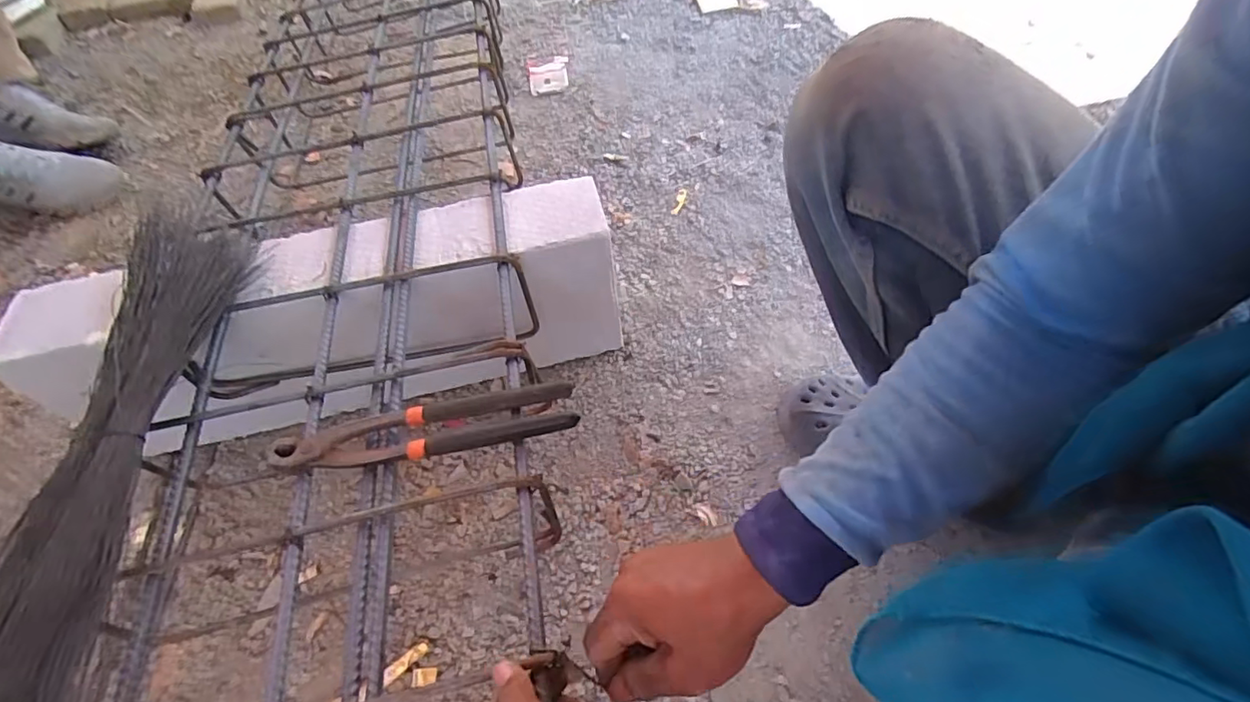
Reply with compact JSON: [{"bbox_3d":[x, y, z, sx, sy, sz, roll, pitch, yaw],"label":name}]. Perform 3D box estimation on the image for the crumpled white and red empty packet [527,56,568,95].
[{"bbox_3d":[-0.152,-0.557,1.154,0.079,0.013,0.131,-9,54,-1],"label":"crumpled white and red empty packet"}]

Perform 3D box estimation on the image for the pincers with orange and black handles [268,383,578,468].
[{"bbox_3d":[-0.149,0.058,0.434,0.219,0.019,0.041,-11,52,-3],"label":"pincers with orange and black handles"}]

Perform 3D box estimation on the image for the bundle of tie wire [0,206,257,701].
[{"bbox_3d":[-0.377,0.057,0.428,0.092,0.044,0.455,-6,52,1],"label":"bundle of tie wire"}]

